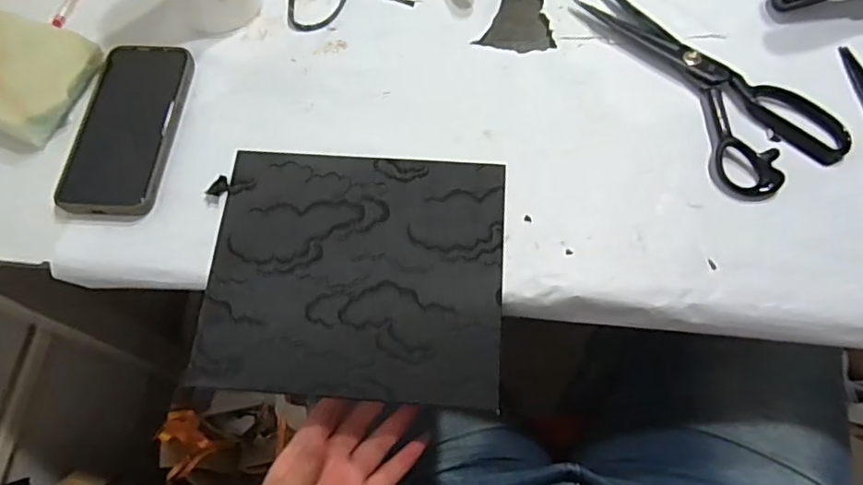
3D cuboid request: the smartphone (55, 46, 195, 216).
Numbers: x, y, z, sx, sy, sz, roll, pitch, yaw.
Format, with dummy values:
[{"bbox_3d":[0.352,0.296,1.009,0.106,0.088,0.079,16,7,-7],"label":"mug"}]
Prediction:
[{"bbox_3d":[-0.261,-0.100,0.492,0.083,0.009,0.167,4,66,4],"label":"smartphone"}]

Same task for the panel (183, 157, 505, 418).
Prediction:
[{"bbox_3d":[-0.057,0.020,0.436,0.222,0.006,0.190,3,68,3],"label":"panel"}]

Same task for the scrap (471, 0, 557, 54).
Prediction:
[{"bbox_3d":[0.087,-0.206,0.535,0.066,0.006,0.086,21,69,12],"label":"scrap"}]

